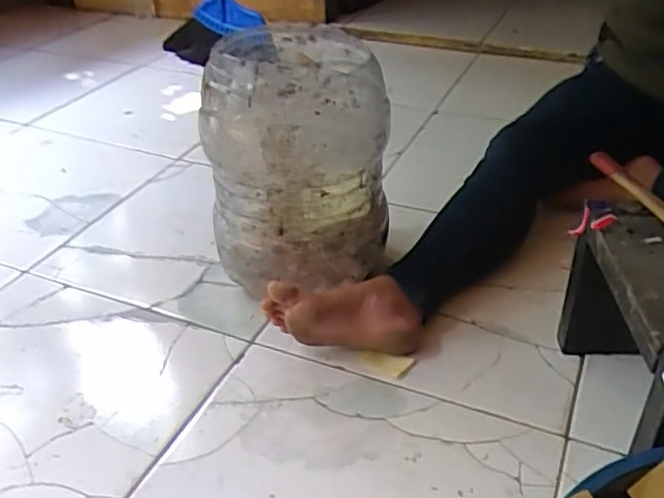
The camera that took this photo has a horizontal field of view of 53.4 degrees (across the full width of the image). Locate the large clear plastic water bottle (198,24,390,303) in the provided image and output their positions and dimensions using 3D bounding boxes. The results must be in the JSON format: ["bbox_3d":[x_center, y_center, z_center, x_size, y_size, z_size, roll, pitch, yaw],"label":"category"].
[{"bbox_3d":[-0.045,-0.130,0.913,0.231,0.293,0.267,-1,36,2],"label":"large clear plastic water bottle"}]

